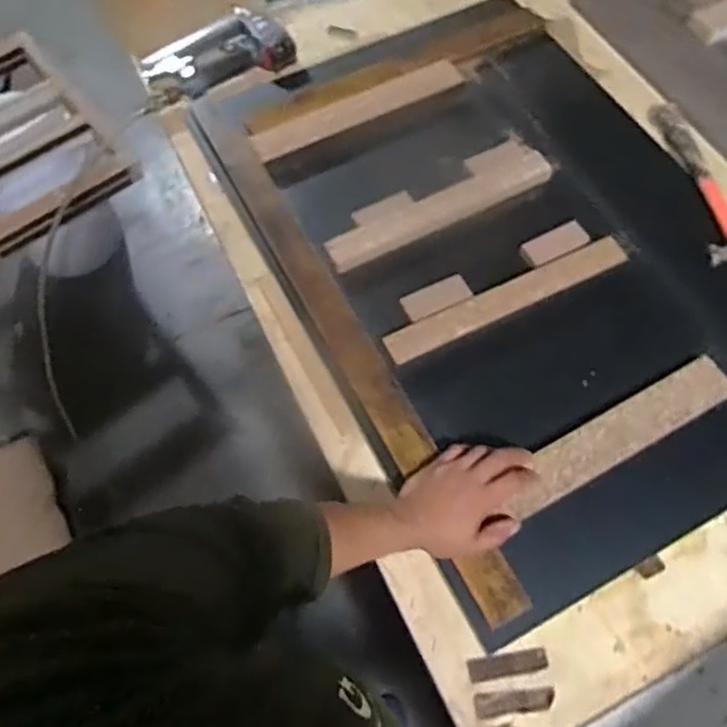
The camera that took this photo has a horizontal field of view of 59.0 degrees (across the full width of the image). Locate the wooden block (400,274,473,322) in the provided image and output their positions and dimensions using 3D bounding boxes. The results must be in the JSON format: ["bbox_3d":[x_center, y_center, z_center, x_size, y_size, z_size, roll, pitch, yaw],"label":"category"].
[{"bbox_3d":[0.085,-0.078,0.758,0.083,0.009,0.036,-25,68,-10],"label":"wooden block"}]

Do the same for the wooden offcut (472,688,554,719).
[{"bbox_3d":[0.142,0.315,0.599,0.074,0.004,0.020,-7,66,-2],"label":"wooden offcut"}]

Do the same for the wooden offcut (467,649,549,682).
[{"bbox_3d":[0.138,0.286,0.610,0.076,0.010,0.019,-10,66,-3],"label":"wooden offcut"}]

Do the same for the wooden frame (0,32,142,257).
[{"bbox_3d":[-0.833,-0.529,1.493,0.388,0.075,0.622,-33,65,-18],"label":"wooden frame"}]

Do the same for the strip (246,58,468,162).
[{"bbox_3d":[-0.004,-0.353,0.895,0.310,0.011,0.053,-26,68,-10],"label":"strip"}]

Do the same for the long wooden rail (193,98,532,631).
[{"bbox_3d":[-0.039,-0.068,0.756,0.047,0.036,0.768,-26,65,-10],"label":"long wooden rail"}]

